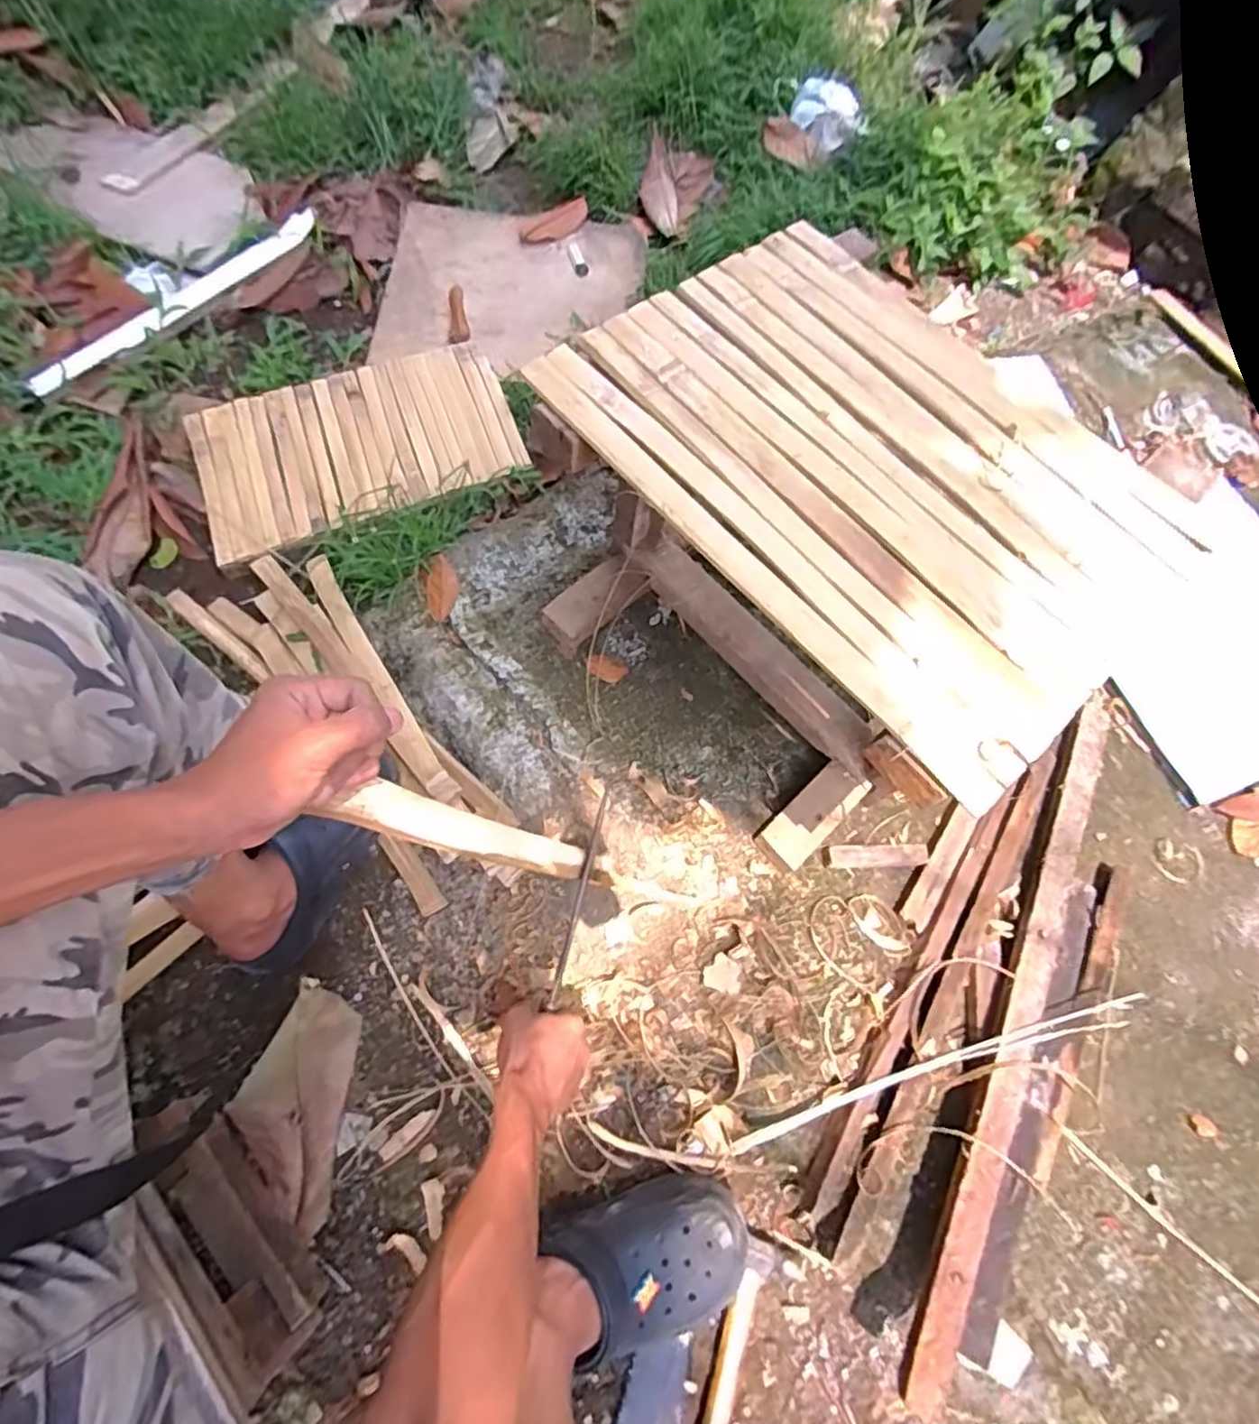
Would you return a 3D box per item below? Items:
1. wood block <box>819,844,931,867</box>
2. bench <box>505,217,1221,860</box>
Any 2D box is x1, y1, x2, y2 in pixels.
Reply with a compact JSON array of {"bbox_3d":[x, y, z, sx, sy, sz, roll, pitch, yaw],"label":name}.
[{"bbox_3d":[0.299,0.174,0.791,0.121,0.031,0.026,0,69,-3],"label":"wood block"},{"bbox_3d":[0.192,-0.145,0.713,0.362,0.379,0.489,-41,78,-17],"label":"bench"}]

